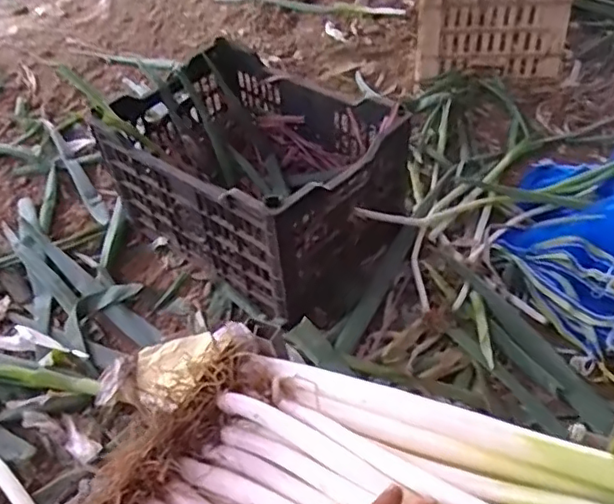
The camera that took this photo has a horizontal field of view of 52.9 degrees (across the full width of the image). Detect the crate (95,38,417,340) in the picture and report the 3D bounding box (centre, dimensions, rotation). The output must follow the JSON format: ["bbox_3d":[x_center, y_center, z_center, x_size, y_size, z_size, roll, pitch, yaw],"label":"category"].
[{"bbox_3d":[-0.089,-0.144,1.131,0.494,0.246,0.347,28,55,29],"label":"crate"}]

